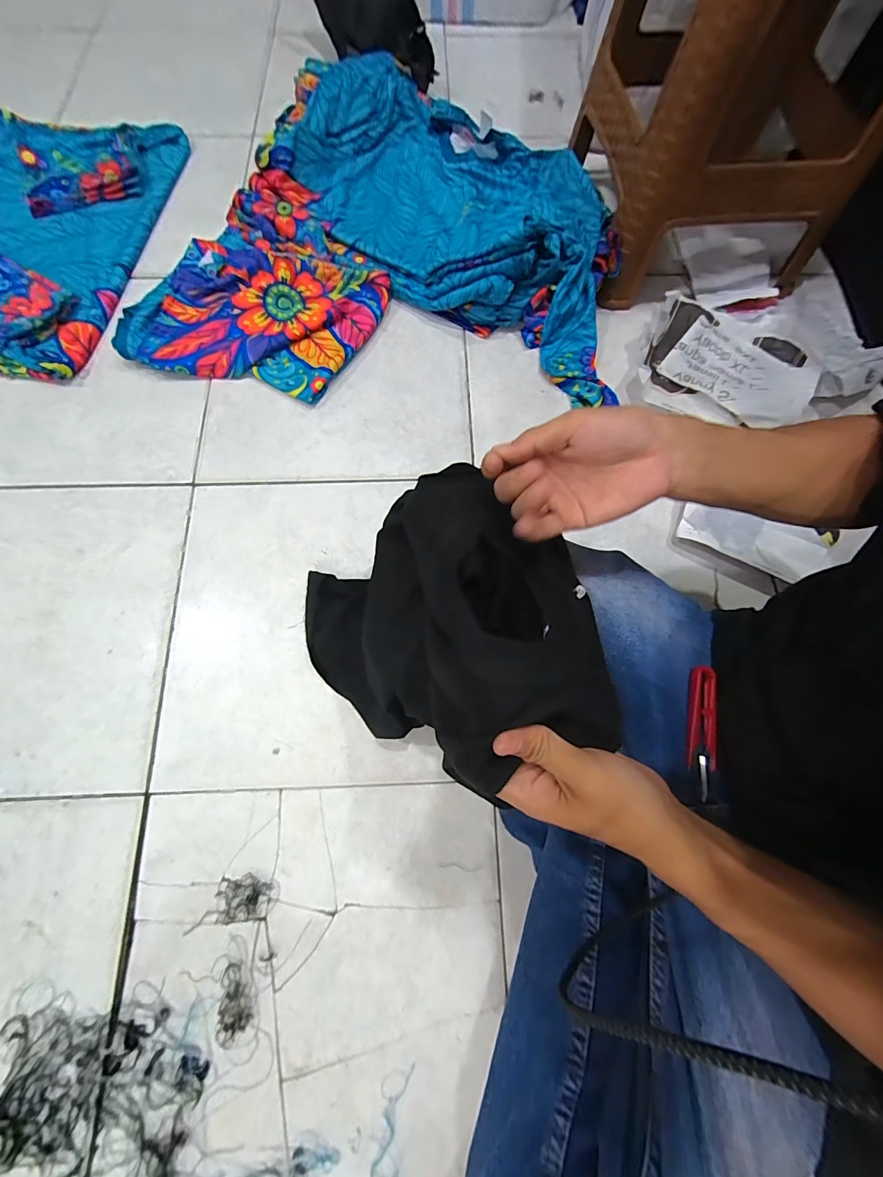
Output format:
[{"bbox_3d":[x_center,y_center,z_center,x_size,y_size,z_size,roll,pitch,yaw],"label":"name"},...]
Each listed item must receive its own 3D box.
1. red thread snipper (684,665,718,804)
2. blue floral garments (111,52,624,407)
[{"bbox_3d":[0.217,0.116,0.335,0.023,0.005,0.102,14,72,3],"label":"red thread snipper"},{"bbox_3d":[-0.088,-0.568,0.643,0.719,0.110,0.573,8,74,1],"label":"blue floral garments"}]

